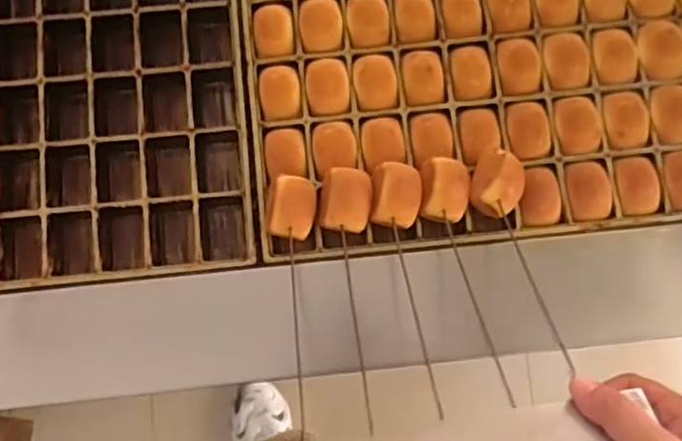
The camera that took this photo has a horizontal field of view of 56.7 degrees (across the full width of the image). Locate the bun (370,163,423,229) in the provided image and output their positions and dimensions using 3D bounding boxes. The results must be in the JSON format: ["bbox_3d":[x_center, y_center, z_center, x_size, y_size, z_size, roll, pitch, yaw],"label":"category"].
[{"bbox_3d":[0.051,-0.022,0.584,0.044,0.046,0.055,2,82,2],"label":"bun"}]

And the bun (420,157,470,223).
[{"bbox_3d":[0.096,-0.027,0.588,0.042,0.037,0.057,5,82,2],"label":"bun"}]

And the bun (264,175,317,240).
[{"bbox_3d":[-0.045,-0.011,0.586,0.041,0.039,0.055,9,82,3],"label":"bun"}]

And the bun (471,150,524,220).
[{"bbox_3d":[0.144,-0.034,0.588,0.045,0.040,0.058,22,83,4],"label":"bun"}]

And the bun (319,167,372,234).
[{"bbox_3d":[0.004,-0.017,0.585,0.047,0.044,0.054,6,82,2],"label":"bun"}]

